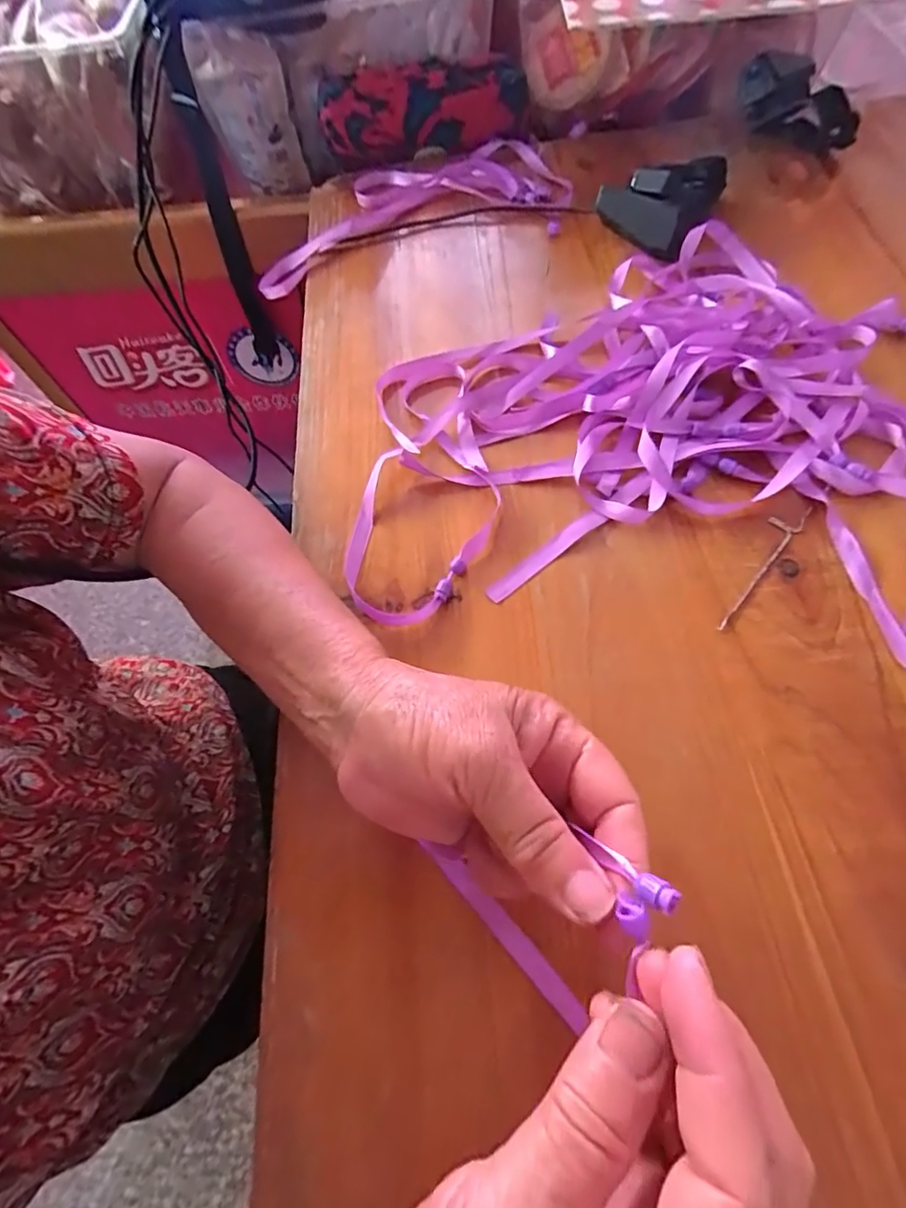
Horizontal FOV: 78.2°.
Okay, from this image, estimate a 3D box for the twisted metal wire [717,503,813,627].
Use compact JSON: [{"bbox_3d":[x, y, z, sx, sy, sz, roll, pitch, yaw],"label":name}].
[{"bbox_3d":[0.163,-0.024,0.298,0.015,0.004,0.094,38,73,18],"label":"twisted metal wire"}]

